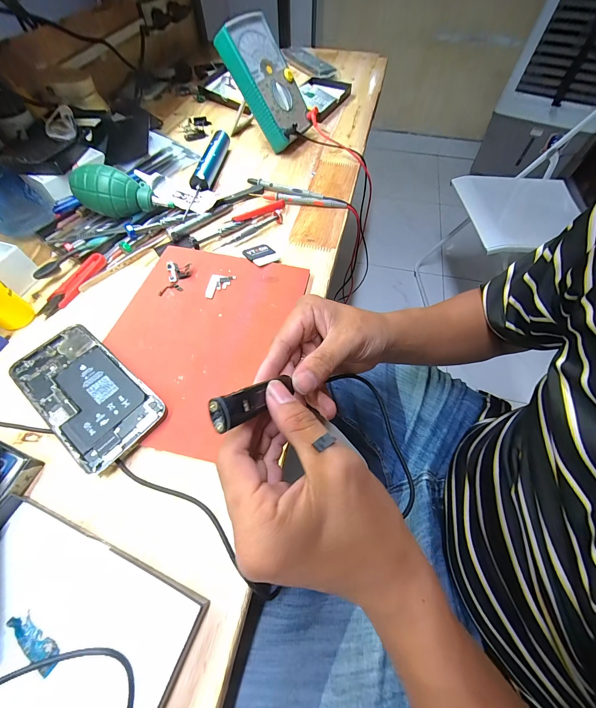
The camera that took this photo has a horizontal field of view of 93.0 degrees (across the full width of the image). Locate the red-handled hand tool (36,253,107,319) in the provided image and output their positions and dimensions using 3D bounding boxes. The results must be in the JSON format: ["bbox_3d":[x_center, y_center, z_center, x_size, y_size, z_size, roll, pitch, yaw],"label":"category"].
[{"bbox_3d":[-0.273,-0.085,0.344,0.028,0.016,0.098,22,61,9],"label":"red-handled hand tool"}]

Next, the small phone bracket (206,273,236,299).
[{"bbox_3d":[-0.095,-0.082,0.339,0.029,0.004,0.039,11,59,3],"label":"small phone bracket"}]

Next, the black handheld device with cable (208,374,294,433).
[{"bbox_3d":[-0.025,0.025,0.163,0.014,0.012,0.061,38,27,18],"label":"black handheld device with cable"}]

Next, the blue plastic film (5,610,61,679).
[{"bbox_3d":[-0.172,0.186,0.184,0.043,0.004,0.012,32,63,15],"label":"blue plastic film"}]

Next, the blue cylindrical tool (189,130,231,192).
[{"bbox_3d":[-0.145,-0.323,0.470,0.032,0.033,0.149,7,59,1],"label":"blue cylindrical tool"}]

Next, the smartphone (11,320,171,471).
[{"bbox_3d":[-0.200,0.032,0.266,0.157,0.004,0.078,36,64,17],"label":"smartphone"}]

